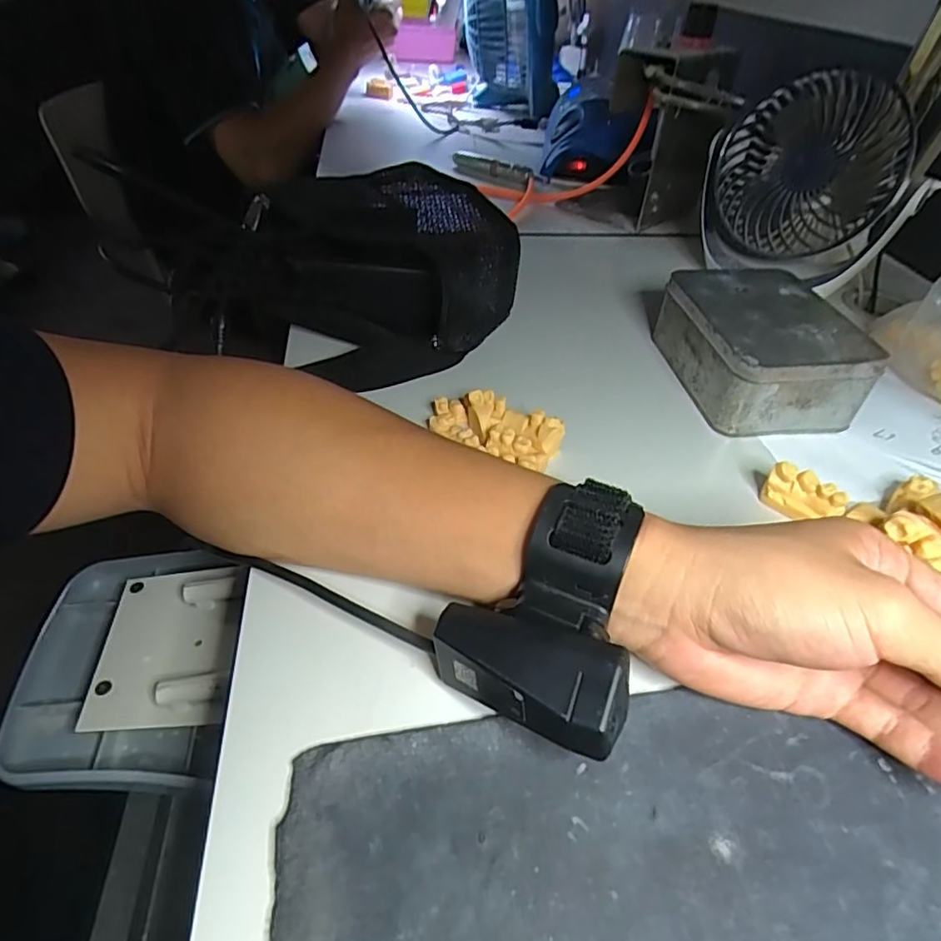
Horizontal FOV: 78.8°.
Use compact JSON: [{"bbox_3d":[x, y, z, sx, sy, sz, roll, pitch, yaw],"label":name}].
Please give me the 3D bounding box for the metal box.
[{"bbox_3d":[0.185,-0.084,0.373,0.090,0.044,0.120,-5,44,-9],"label":"metal box"}]

